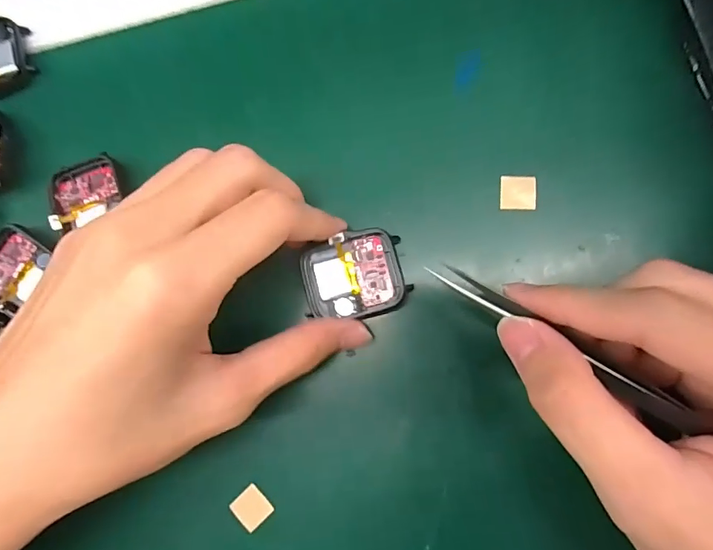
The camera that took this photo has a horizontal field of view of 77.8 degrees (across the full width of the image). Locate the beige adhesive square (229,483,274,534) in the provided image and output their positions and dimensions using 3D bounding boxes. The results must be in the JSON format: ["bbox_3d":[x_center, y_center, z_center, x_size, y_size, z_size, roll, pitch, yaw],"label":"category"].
[{"bbox_3d":[-0.047,0.105,0.199,0.015,0.004,0.016,-42,80,0],"label":"beige adhesive square"}]

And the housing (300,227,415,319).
[{"bbox_3d":[-0.002,0.000,0.198,0.045,0.006,0.037,-5,84,4],"label":"housing"}]

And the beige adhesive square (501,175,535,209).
[{"bbox_3d":[0.074,-0.037,0.200,0.015,0.004,0.016,1,83,7],"label":"beige adhesive square"}]

